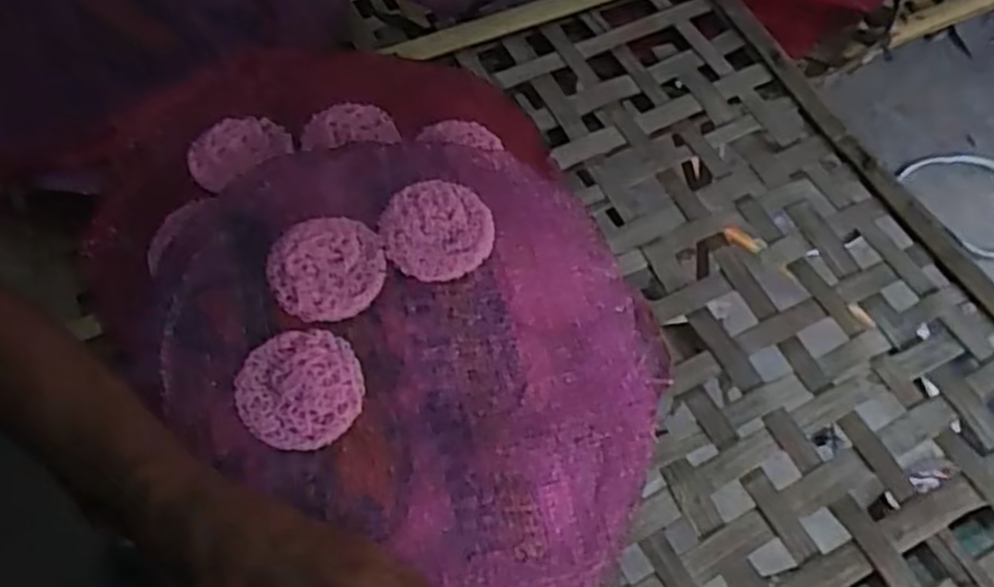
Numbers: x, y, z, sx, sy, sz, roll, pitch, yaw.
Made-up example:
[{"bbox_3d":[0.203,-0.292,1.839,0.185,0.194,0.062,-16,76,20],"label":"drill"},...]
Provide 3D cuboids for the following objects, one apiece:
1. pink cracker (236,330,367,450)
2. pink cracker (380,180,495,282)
[{"bbox_3d":[-0.127,0.064,0.516,0.079,0.011,0.073,-33,81,-17],"label":"pink cracker"},{"bbox_3d":[-0.042,-0.046,0.563,0.080,0.012,0.073,1,60,-1],"label":"pink cracker"}]

